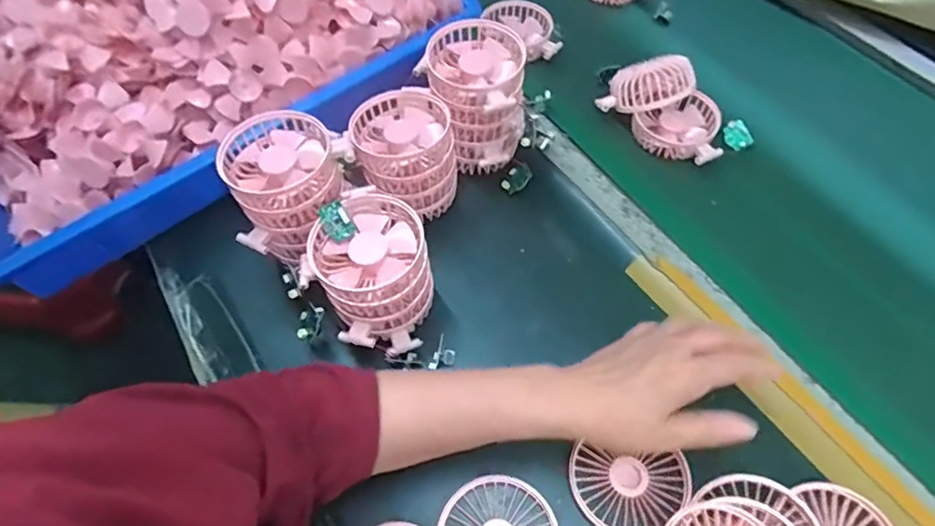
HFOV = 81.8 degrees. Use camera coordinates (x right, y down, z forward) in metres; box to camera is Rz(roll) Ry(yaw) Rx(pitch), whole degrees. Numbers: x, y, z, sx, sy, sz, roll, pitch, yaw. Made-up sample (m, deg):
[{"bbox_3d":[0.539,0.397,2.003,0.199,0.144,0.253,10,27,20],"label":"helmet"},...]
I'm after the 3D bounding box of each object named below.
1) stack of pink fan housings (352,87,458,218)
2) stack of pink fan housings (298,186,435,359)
[{"bbox_3d":[-0.060,-0.100,0.526,0.093,0.100,0.098,-16,60,-9],"label":"stack of pink fan housings"},{"bbox_3d":[-0.077,0.013,0.460,0.101,0.099,0.108,32,66,20],"label":"stack of pink fan housings"}]

